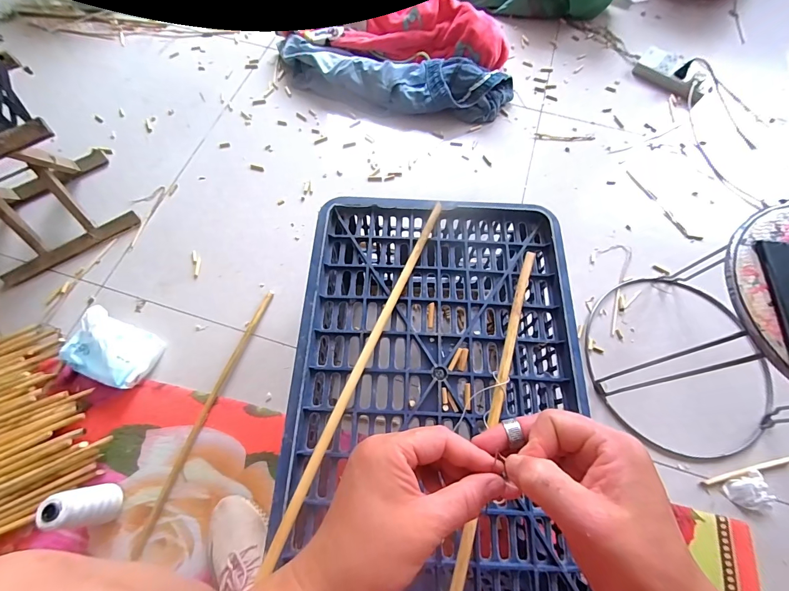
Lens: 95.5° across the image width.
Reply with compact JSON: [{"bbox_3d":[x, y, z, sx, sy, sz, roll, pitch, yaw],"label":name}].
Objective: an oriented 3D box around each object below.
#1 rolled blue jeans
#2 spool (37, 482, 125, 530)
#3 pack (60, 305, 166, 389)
[{"bbox_3d":[-0.011,-0.566,0.934,0.637,0.093,0.170,10,67,3],"label":"rolled blue jeans"},{"bbox_3d":[-0.459,0.316,0.535,0.048,0.116,0.054,-12,68,-7],"label":"spool"},{"bbox_3d":[-0.511,0.100,0.653,0.136,0.064,0.111,22,68,7],"label":"pack"}]

